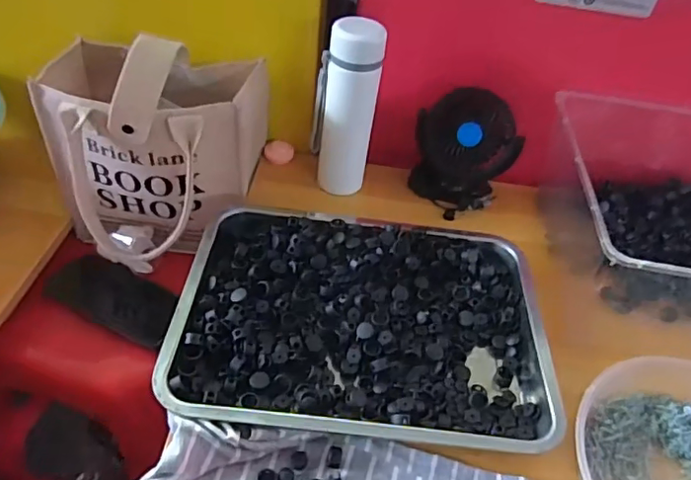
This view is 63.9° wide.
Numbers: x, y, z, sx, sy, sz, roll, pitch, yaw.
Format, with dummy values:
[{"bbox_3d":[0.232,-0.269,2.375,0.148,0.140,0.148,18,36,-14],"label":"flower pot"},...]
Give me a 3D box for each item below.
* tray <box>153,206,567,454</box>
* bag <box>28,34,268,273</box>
[{"bbox_3d":[0.018,0.069,0.539,0.340,0.035,0.248,7,45,-2],"label":"tray"},{"bbox_3d":[-0.224,-0.108,0.639,0.210,0.228,0.215,13,45,5],"label":"bag"}]

